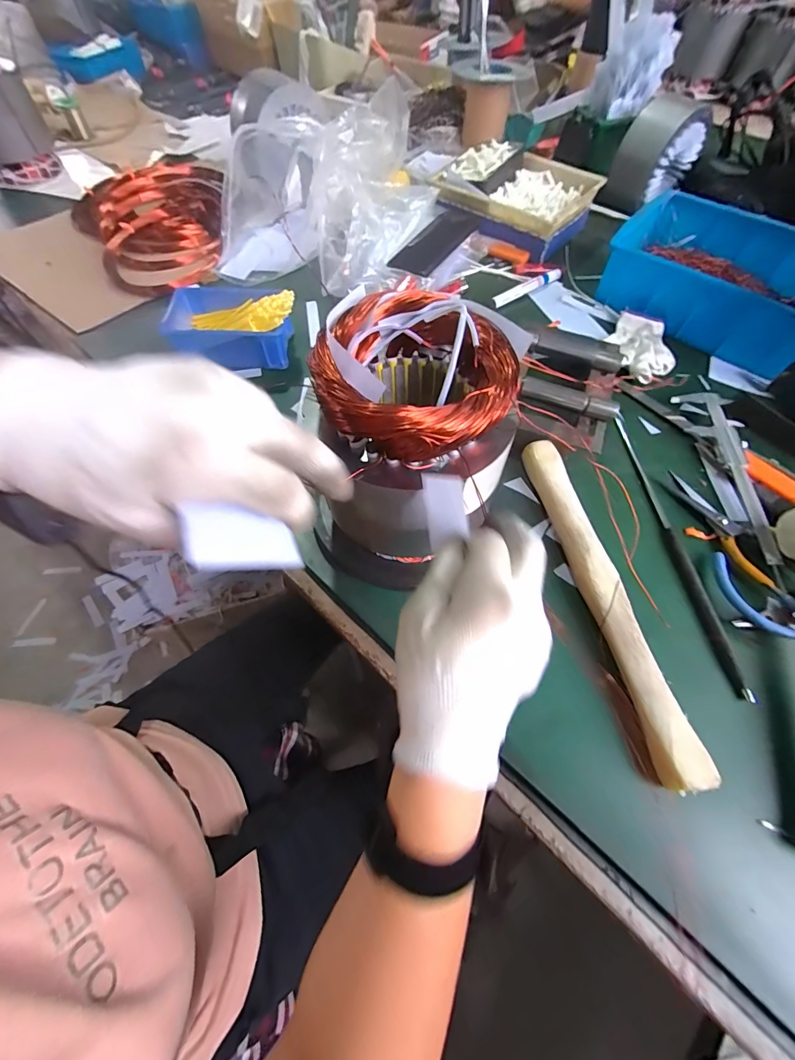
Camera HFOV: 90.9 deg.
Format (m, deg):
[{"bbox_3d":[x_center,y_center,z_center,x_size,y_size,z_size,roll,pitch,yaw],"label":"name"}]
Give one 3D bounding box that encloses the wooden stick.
[{"bbox_3d":[0.182,0.051,0.362,0.033,0.033,0.318,-9,62,-5],"label":"wooden stick"}]

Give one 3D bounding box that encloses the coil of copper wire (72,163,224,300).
[{"bbox_3d":[-0.410,-0.528,0.676,0.269,0.055,0.357,-22,64,-12],"label":"coil of copper wire"}]

